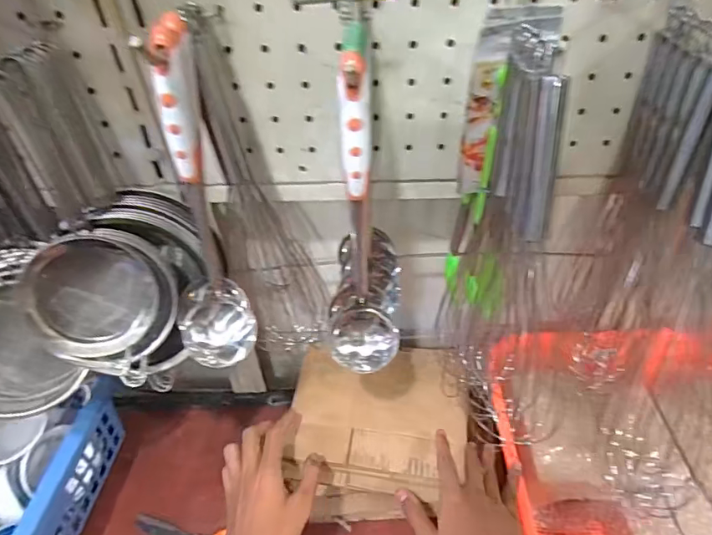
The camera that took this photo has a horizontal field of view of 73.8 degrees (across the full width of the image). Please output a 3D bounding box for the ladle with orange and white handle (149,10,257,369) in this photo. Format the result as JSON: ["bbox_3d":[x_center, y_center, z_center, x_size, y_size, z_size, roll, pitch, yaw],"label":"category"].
[{"bbox_3d":[-0.124,-0.036,0.353,0.068,0.248,0.080,-17,45,-14],"label":"ladle with orange and white handle"}]

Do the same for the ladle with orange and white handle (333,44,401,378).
[{"bbox_3d":[0.003,-0.019,0.348,0.054,0.242,0.059,1,43,5],"label":"ladle with orange and white handle"}]

